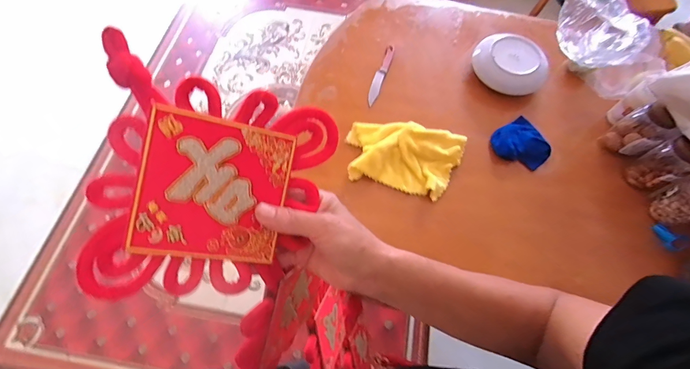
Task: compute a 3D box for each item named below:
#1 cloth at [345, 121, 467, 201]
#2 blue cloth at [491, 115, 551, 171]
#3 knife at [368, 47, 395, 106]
[{"bbox_3d":[0.131,-0.066,0.785,0.252,0.033,0.158,14,65,5],"label":"cloth"},{"bbox_3d":[0.413,-0.093,0.808,0.108,0.026,0.114,-31,69,-15],"label":"blue cloth"},{"bbox_3d":[0.091,-0.282,0.895,0.027,0.010,0.203,18,65,7],"label":"knife"}]

